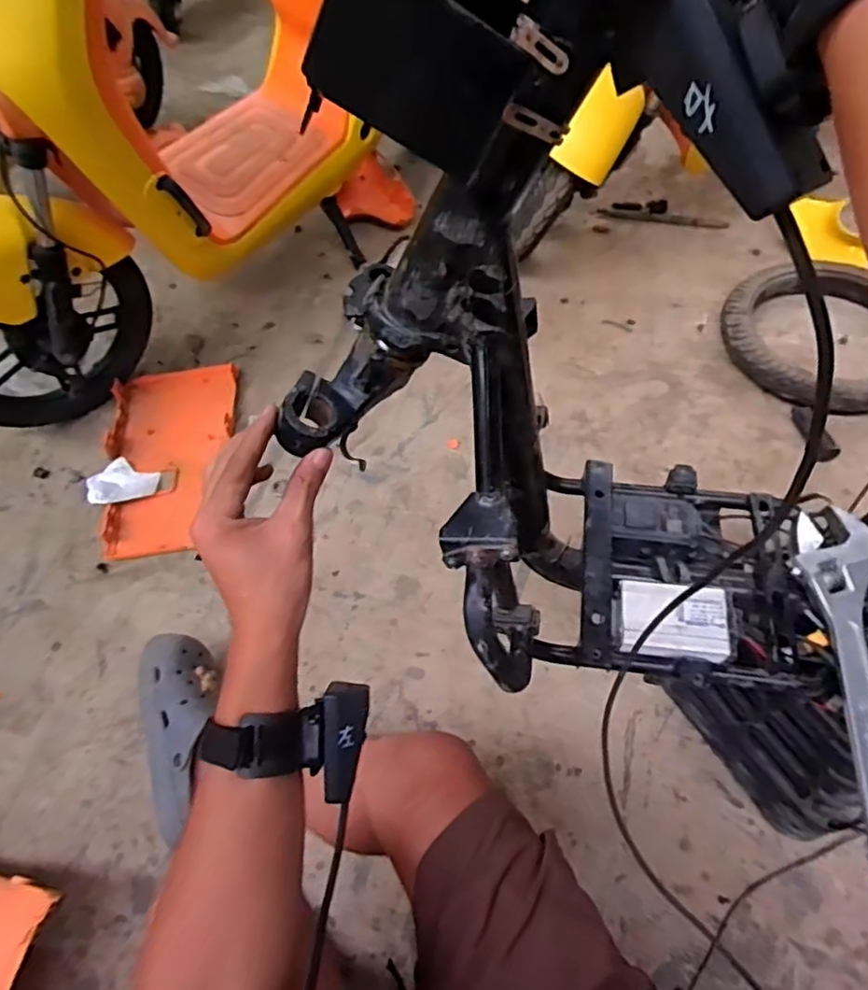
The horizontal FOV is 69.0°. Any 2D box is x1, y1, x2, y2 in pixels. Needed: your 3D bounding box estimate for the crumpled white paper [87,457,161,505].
[{"bbox_3d":[-0.517,-0.022,1.049,0.110,0.019,0.078,-14,62,-38],"label":"crumpled white paper"}]

